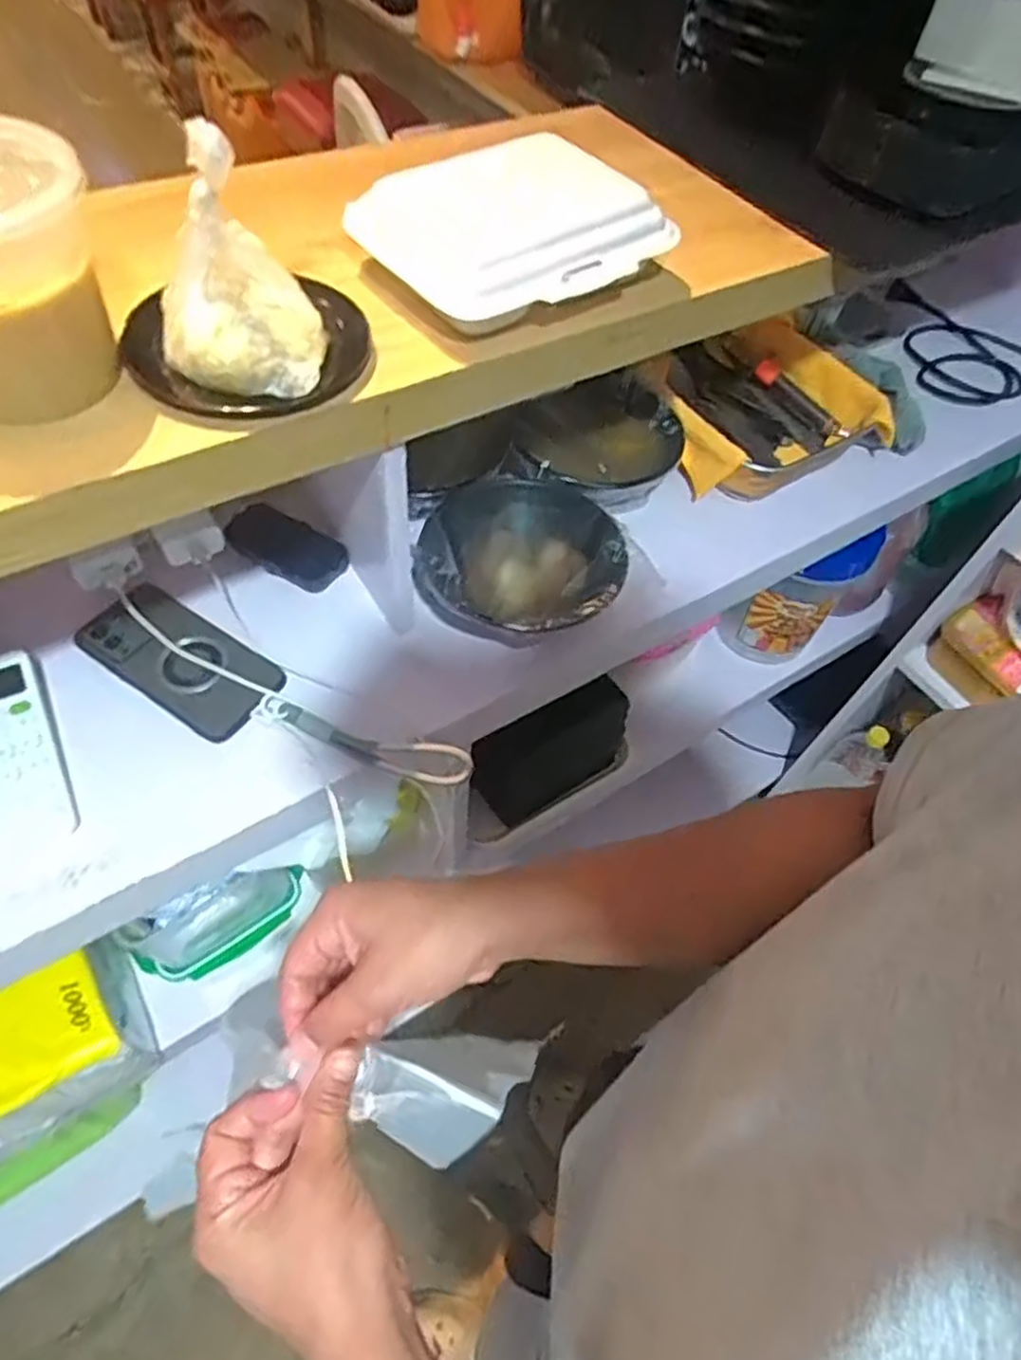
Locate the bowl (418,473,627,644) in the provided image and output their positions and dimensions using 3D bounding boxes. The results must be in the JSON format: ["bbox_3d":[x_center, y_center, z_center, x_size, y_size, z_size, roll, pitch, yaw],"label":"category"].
[{"bbox_3d":[0.013,-0.100,0.644,0.162,0.075,0.165,3,55,-4],"label":"bowl"}]

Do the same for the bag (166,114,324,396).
[{"bbox_3d":[-0.151,-0.231,0.396,0.087,0.106,0.106,-7,57,-10],"label":"bag"}]

